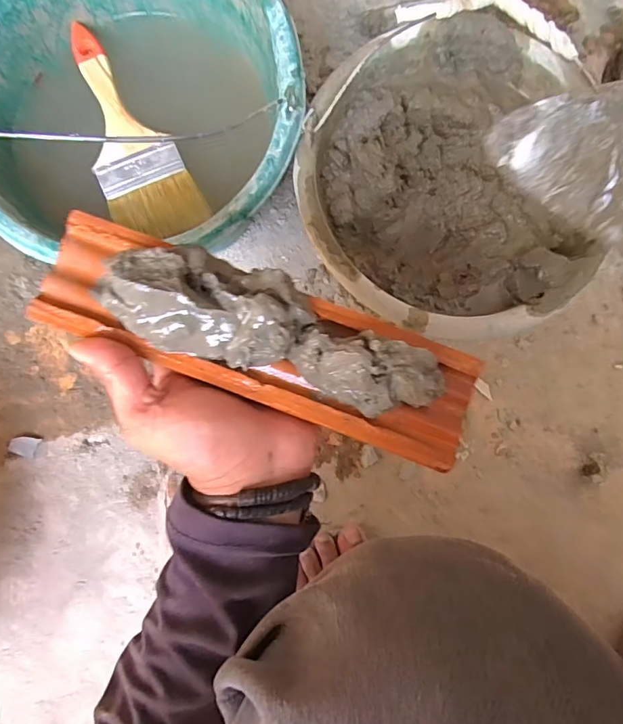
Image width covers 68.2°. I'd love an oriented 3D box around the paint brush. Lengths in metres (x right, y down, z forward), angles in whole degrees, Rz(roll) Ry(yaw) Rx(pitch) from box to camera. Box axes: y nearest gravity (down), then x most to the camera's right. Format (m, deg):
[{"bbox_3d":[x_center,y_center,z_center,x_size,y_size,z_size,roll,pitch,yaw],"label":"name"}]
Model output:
[{"bbox_3d":[-0.162,-0.192,0.391,0.071,0.017,0.187,-29,84,-5],"label":"paint brush"}]

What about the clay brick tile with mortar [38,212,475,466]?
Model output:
[{"bbox_3d":[-0.026,-0.013,0.229,0.227,0.043,0.061,21,82,-2],"label":"clay brick tile with mortar"}]

